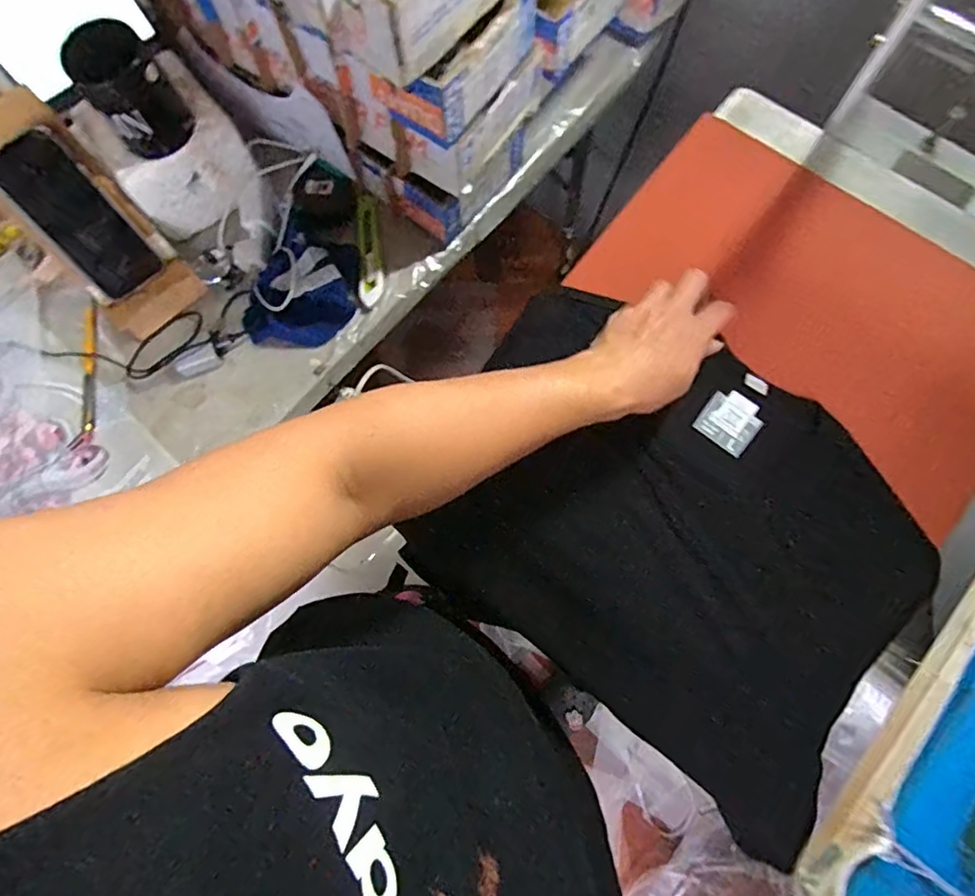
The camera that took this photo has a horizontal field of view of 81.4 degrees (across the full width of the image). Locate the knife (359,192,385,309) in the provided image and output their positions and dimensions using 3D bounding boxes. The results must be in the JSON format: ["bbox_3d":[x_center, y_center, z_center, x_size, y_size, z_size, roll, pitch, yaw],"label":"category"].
[{"bbox_3d":[-0.146,-0.247,0.703,0.026,0.017,0.151,-4,78,-2],"label":"knife"}]

